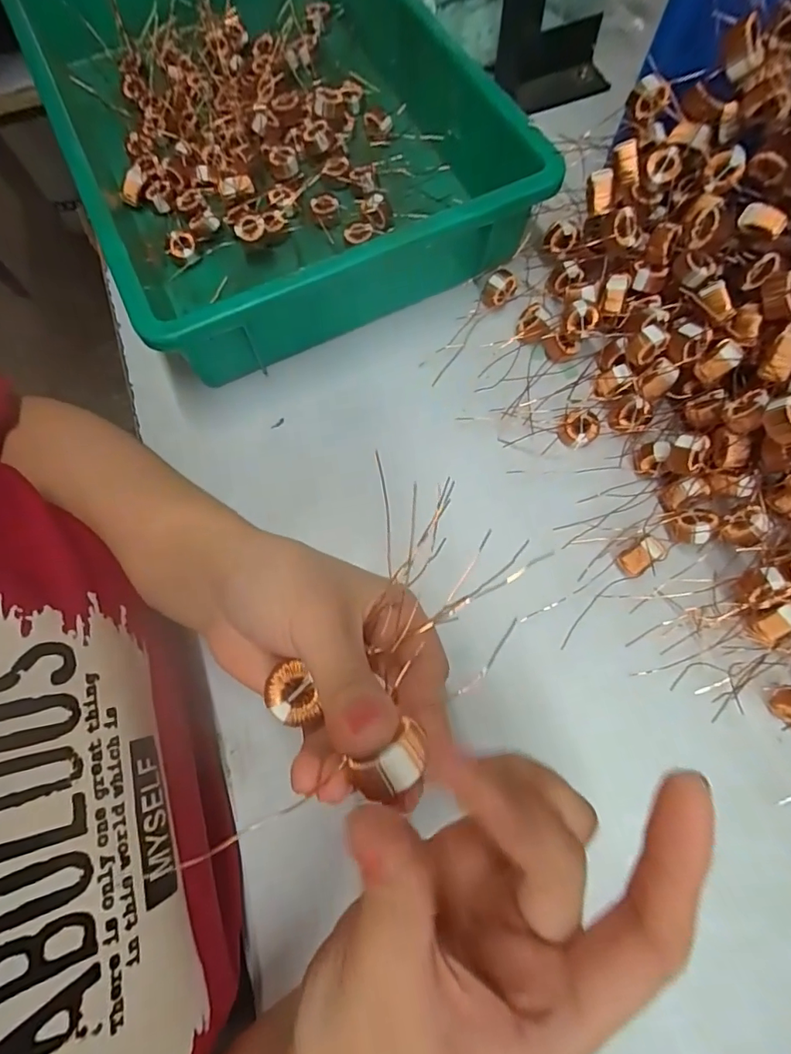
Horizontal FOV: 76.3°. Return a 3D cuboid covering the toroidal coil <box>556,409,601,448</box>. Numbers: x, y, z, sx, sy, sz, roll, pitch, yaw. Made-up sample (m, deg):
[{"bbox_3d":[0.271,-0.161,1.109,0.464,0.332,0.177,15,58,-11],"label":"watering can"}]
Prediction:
[{"bbox_3d":[0.122,-0.065,0.333,0.024,0.010,0.024,-1,71,2],"label":"toroidal coil"}]

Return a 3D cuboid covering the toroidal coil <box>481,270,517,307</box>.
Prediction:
[{"bbox_3d":[0.077,-0.176,0.372,0.017,0.017,0.024,37,76,14],"label":"toroidal coil"}]

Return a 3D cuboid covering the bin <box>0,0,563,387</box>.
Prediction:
[{"bbox_3d":[-0.107,-0.340,0.406,0.282,0.076,0.443,-24,72,-6],"label":"bin"}]

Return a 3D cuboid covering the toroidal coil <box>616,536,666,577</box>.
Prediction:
[{"bbox_3d":[0.147,0.018,0.302,0.027,0.015,0.015,-32,73,-8],"label":"toroidal coil"}]

